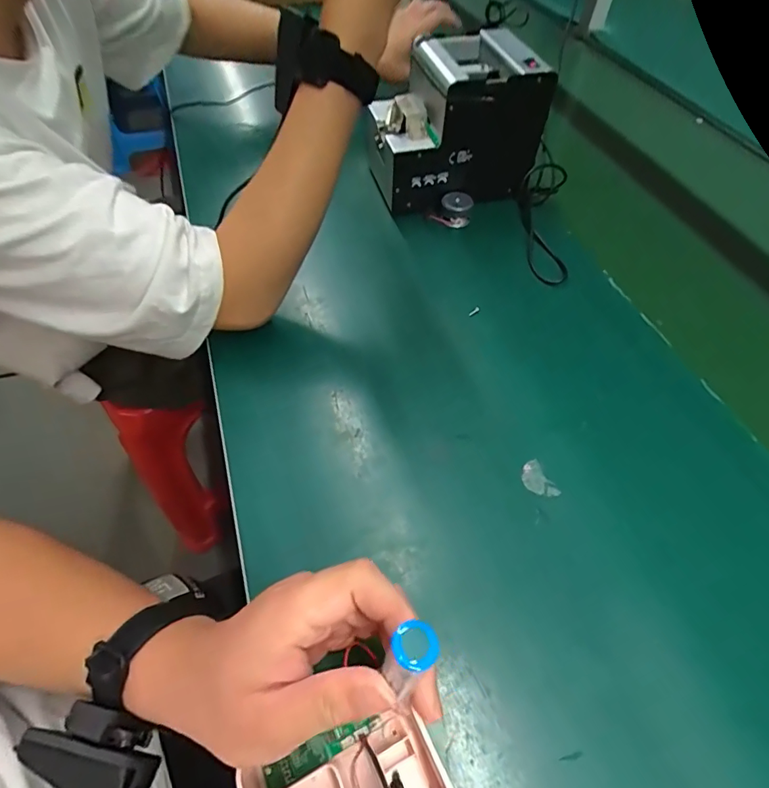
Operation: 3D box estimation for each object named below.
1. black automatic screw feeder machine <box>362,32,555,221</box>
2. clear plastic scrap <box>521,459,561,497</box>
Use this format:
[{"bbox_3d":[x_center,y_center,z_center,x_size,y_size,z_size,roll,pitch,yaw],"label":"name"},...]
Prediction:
[{"bbox_3d":[0.079,-0.321,0.552,0.185,0.140,0.142,-10,56,-9],"label":"black automatic screw feeder machine"},{"bbox_3d":[0.125,0.071,0.378,0.021,0.005,0.033,-26,65,-9],"label":"clear plastic scrap"}]

